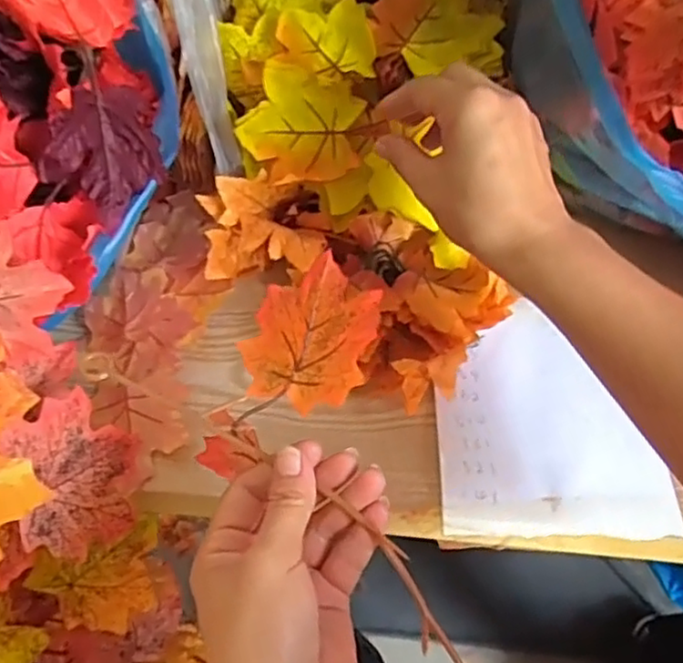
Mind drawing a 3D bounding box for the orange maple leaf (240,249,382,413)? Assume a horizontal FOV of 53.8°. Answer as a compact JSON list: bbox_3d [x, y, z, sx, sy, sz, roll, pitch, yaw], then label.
[{"bbox_3d":[-0.018,0.001,0.346,0.088,0.011,0.075,12,79,47],"label":"orange maple leaf"}]

